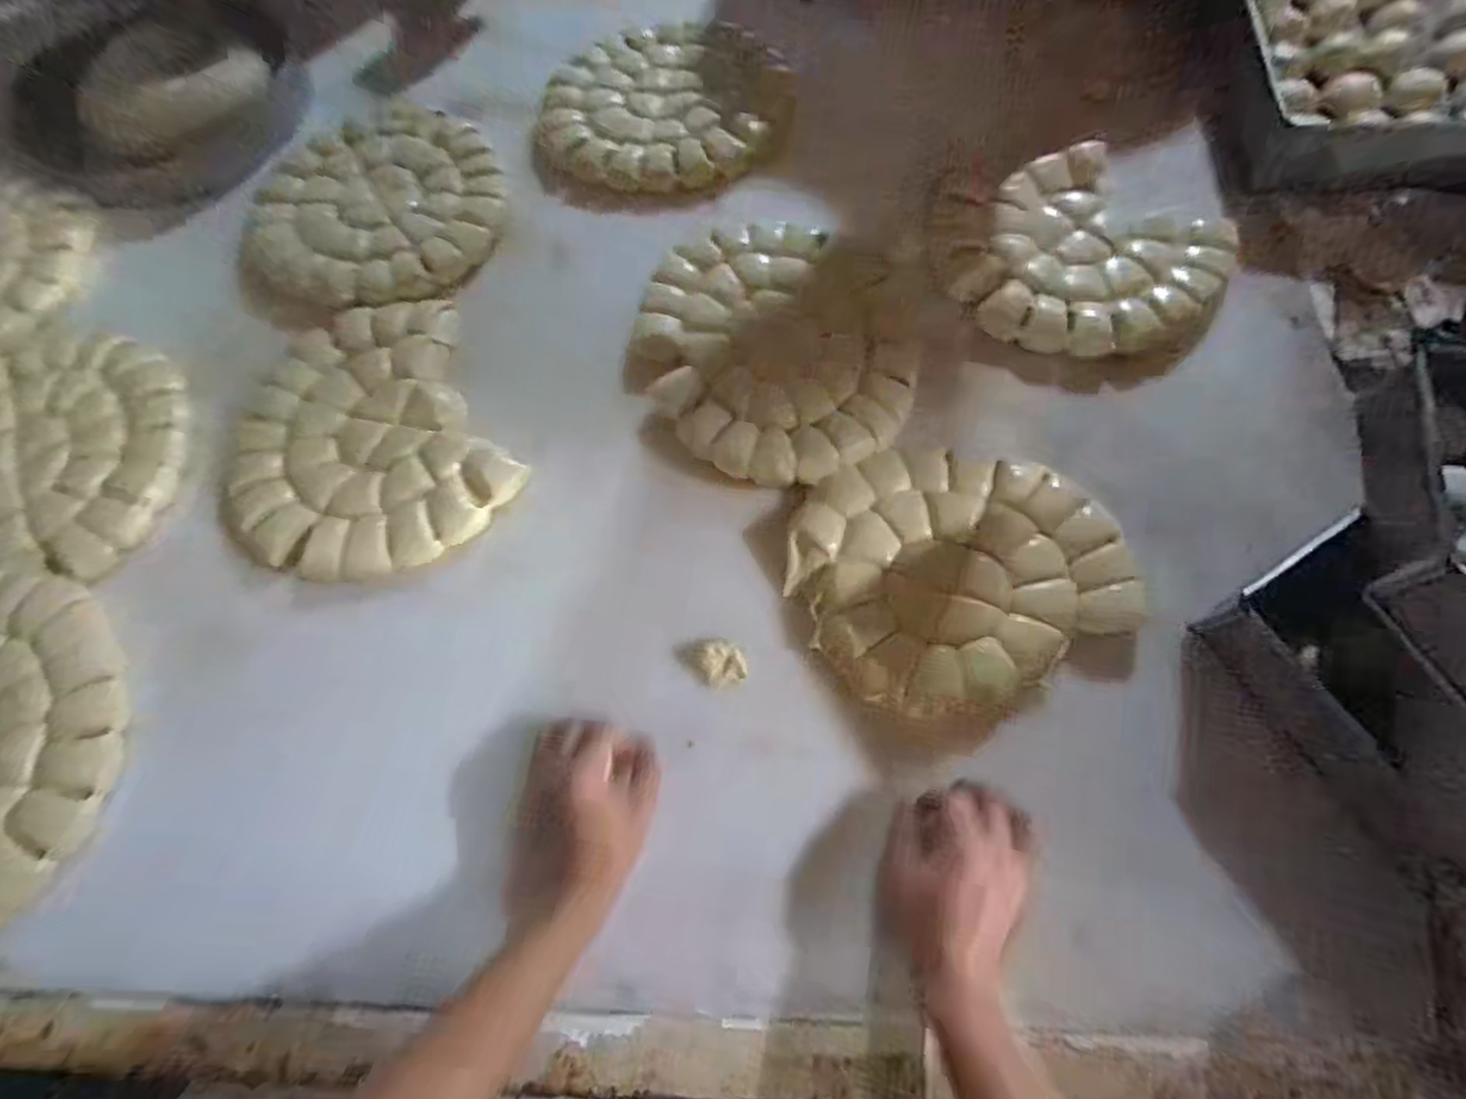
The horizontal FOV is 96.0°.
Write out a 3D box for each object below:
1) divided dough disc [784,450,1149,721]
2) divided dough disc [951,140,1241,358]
[{"bbox_3d":[0.175,0.015,0.520,0.239,0.027,0.207,-19,69,-5],"label":"divided dough disc"},{"bbox_3d":[0.342,-0.272,0.617,0.216,0.033,0.223,-1,68,2],"label":"divided dough disc"}]

